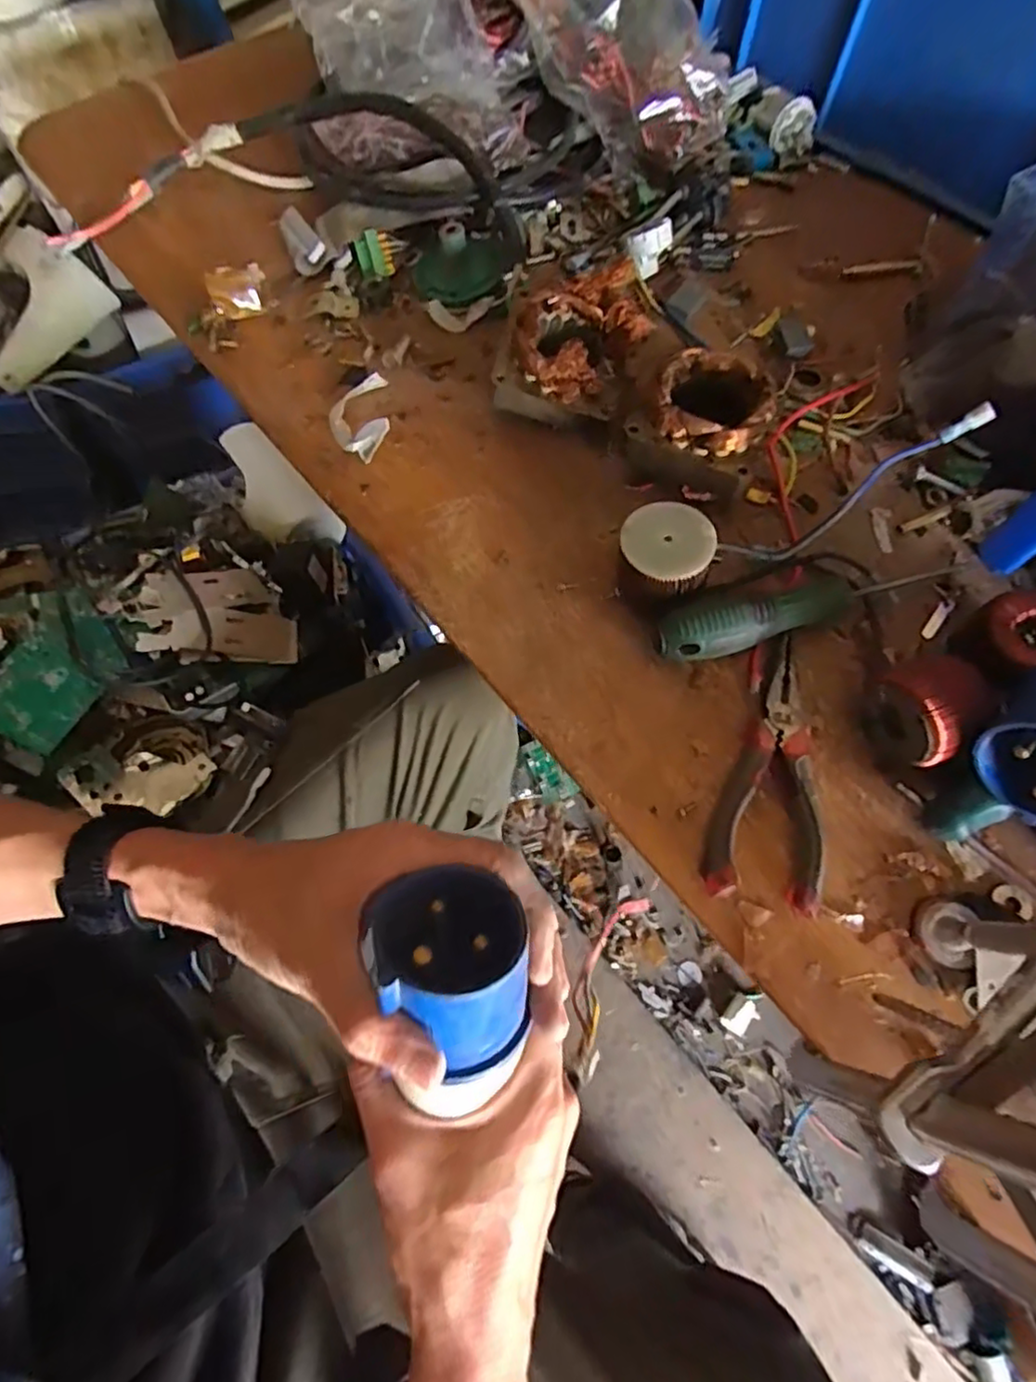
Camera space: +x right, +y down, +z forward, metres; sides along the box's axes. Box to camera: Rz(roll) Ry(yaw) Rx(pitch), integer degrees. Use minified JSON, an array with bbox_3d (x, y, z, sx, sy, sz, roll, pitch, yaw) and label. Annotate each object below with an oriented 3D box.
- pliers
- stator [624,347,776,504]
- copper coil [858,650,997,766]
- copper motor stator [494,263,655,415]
[{"bbox_3d":[0.137,0.039,0.342,0.054,0.016,0.146,15,69,7],"label":"pliers"},{"bbox_3d":[0.114,-0.164,0.399,0.074,0.057,0.071,0,68,1],"label":"stator"},{"bbox_3d":[0.209,0.012,0.333,0.041,0.052,0.049,-15,68,-5],"label":"copper coil"},{"bbox_3d":[0.037,-0.224,0.423,0.089,0.058,0.098,12,69,6],"label":"copper motor stator"}]

